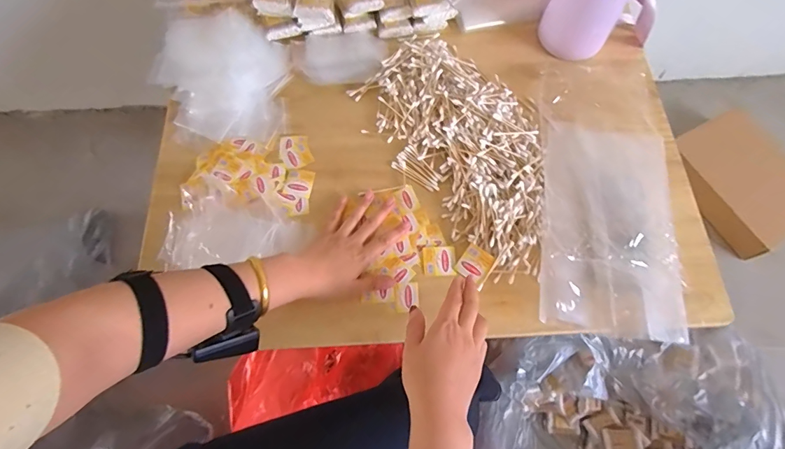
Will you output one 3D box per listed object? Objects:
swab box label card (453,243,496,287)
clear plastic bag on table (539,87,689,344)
[{"bbox_3d":[0.107,0.051,0.538,0.039,0.004,0.041,33,89,18],"label":"swab box label card"},{"bbox_3d":[0.292,-0.038,0.557,0.165,0.028,0.355,7,68,3],"label":"clear plastic bag on table"}]

